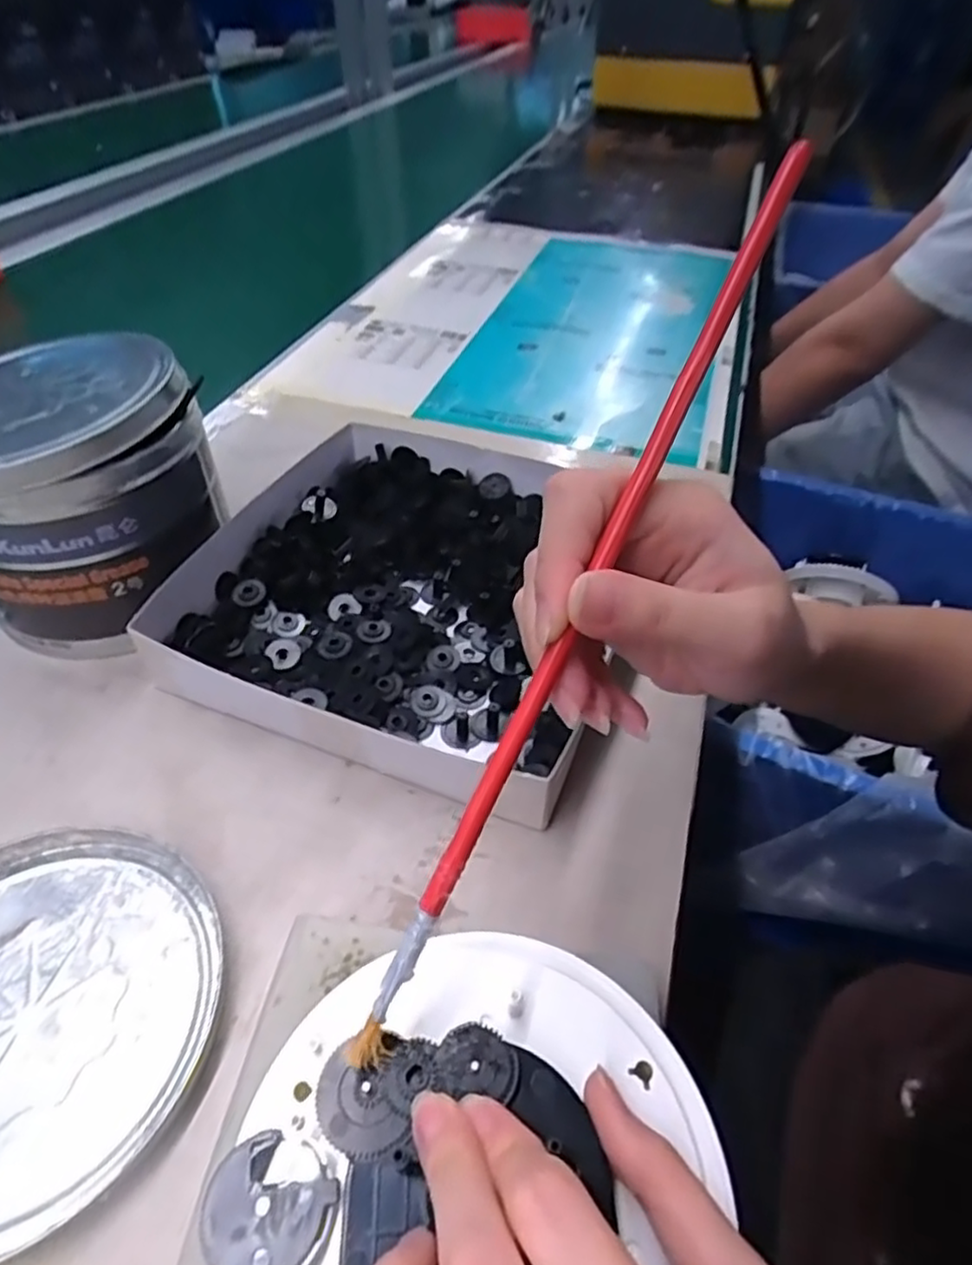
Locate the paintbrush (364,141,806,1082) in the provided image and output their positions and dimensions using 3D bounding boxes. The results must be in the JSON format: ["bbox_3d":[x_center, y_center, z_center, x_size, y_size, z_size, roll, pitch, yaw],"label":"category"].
[{"bbox_3d":[0.022,-0.003,0.172,0.007,0.009,0.247,27,92,23],"label":"paintbrush"}]

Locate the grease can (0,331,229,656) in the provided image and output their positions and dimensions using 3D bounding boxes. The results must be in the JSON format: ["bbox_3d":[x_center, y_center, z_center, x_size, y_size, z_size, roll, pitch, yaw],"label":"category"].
[{"bbox_3d":[-0.201,-0.069,0.344,0.126,0.116,0.117,-33,54,-28],"label":"grease can"}]

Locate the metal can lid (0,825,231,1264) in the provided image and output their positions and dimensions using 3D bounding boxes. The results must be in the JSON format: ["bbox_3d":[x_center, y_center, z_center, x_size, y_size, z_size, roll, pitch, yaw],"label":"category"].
[{"bbox_3d":[-0.157,0.128,0.230,0.125,0.010,0.125,0,46,0],"label":"metal can lid"}]

